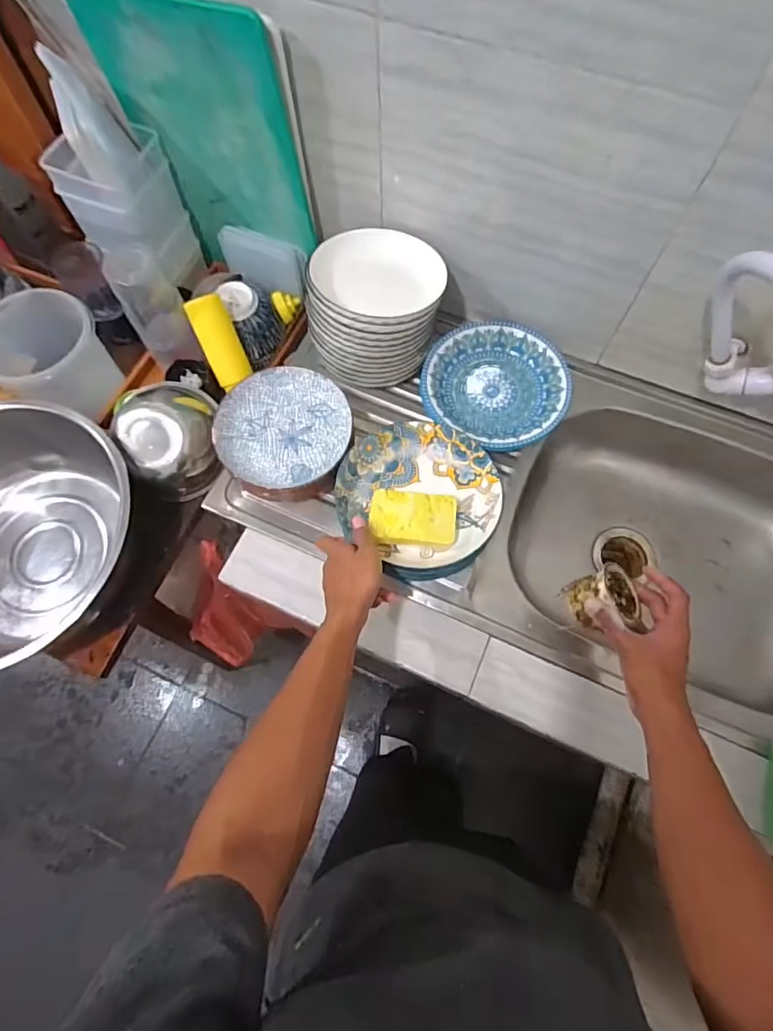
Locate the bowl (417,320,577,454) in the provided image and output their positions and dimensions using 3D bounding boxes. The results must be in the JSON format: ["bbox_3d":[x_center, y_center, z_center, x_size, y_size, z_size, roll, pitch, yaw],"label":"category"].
[{"bbox_3d":[0.169,-0.204,0.816,0.219,0.040,0.221,0,69,1],"label":"bowl"}]

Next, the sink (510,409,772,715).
[{"bbox_3d":[0.472,0.043,0.847,0.489,0.145,0.372,24,72,9],"label":"sink"}]

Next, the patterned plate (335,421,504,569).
[{"bbox_3d":[0.046,-0.028,0.717,0.218,0.032,0.204,0,69,1],"label":"patterned plate"}]

